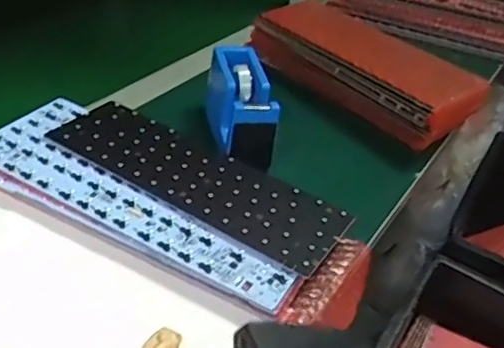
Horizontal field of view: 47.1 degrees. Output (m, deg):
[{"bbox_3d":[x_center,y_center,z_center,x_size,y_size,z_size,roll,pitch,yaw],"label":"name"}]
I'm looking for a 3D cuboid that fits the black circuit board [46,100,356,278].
[{"bbox_3d":[-0.051,-0.002,0.521,0.276,0.009,0.090,27,40,21],"label":"black circuit board"}]

